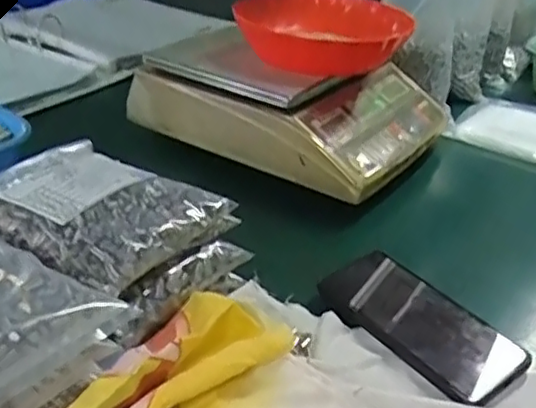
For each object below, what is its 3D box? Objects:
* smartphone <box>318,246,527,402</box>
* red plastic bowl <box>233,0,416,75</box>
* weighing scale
[{"bbox_3d":[0.117,0.091,0.503,0.081,0.015,0.161,-18,39,-35],"label":"smartphone"},{"bbox_3d":[0.077,-0.211,0.789,0.180,0.071,0.180,4,31,-2],"label":"red plastic bowl"},{"bbox_3d":[0.035,-0.138,0.799,0.333,0.100,0.274,22,34,23],"label":"weighing scale"}]

